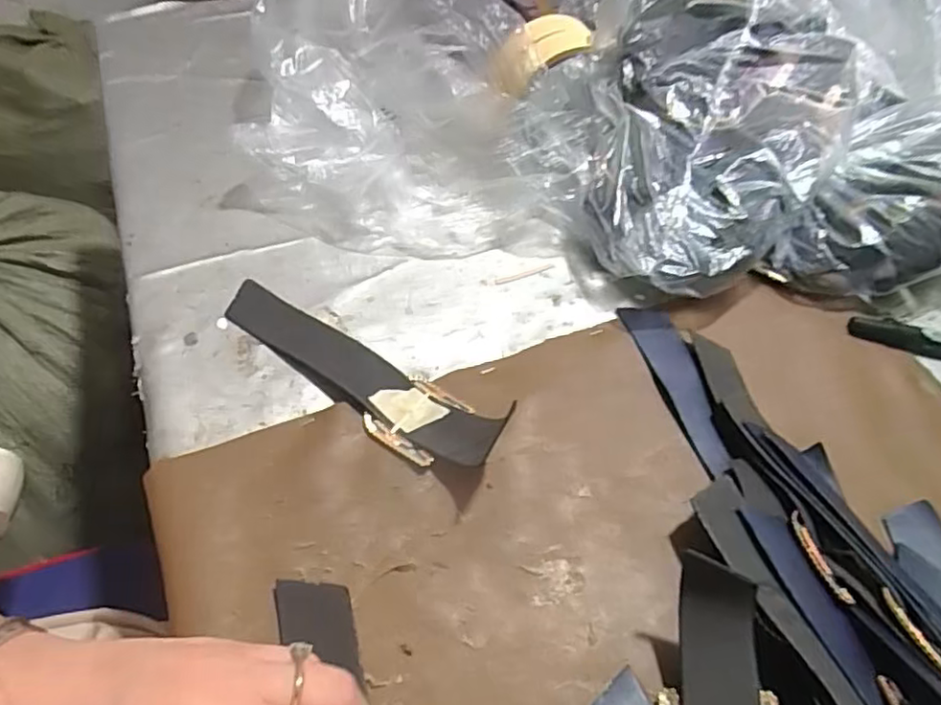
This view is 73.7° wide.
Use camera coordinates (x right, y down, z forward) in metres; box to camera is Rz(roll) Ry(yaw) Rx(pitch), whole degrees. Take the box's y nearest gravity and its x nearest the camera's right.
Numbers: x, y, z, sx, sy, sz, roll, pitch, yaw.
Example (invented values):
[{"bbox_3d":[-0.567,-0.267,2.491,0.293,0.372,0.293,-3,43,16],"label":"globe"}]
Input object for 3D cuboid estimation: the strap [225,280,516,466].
[{"bbox_3d":[-0.070,0.010,0.359,0.191,0.020,0.048,27,54,15],"label":"strap"}]

